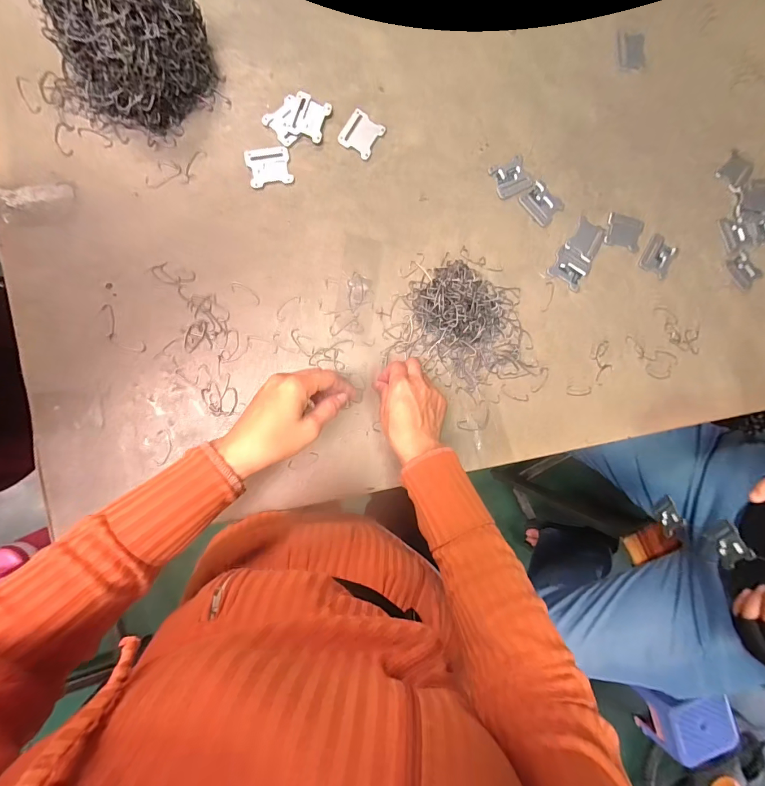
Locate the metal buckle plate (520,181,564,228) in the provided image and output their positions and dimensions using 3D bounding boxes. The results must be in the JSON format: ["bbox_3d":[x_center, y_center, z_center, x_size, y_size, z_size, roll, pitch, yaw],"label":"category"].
[{"bbox_3d":[0.209,-0.248,0.496,0.050,0.005,0.042,43,85,-4],"label":"metal buckle plate"}]

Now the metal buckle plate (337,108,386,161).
[{"bbox_3d":[-0.026,-0.322,0.471,0.044,0.004,0.049,31,86,-5],"label":"metal buckle plate"}]

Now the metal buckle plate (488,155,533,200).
[{"bbox_3d":[0.167,-0.278,0.489,0.050,0.004,0.044,-27,92,-6],"label":"metal buckle plate"}]

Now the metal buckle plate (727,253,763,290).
[{"bbox_3d":[0.499,-0.168,0.524,0.042,0.005,0.048,-34,93,-6],"label":"metal buckle plate"}]

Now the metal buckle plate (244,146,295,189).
[{"bbox_3d":[-0.136,-0.272,0.453,0.051,0.004,0.046,-13,90,-6],"label":"metal buckle plate"}]

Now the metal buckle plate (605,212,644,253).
[{"bbox_3d":[0.320,-0.213,0.501,0.051,0.008,0.041,11,88,-6],"label":"metal buckle plate"}]

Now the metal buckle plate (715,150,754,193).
[{"bbox_3d":[0.489,-0.306,0.523,0.042,0.006,0.045,39,85,-4],"label":"metal buckle plate"}]

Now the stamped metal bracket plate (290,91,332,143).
[{"bbox_3d":[-0.088,-0.334,0.460,0.040,0.006,0.049,19,87,-6],"label":"stamped metal bracket plate"}]

